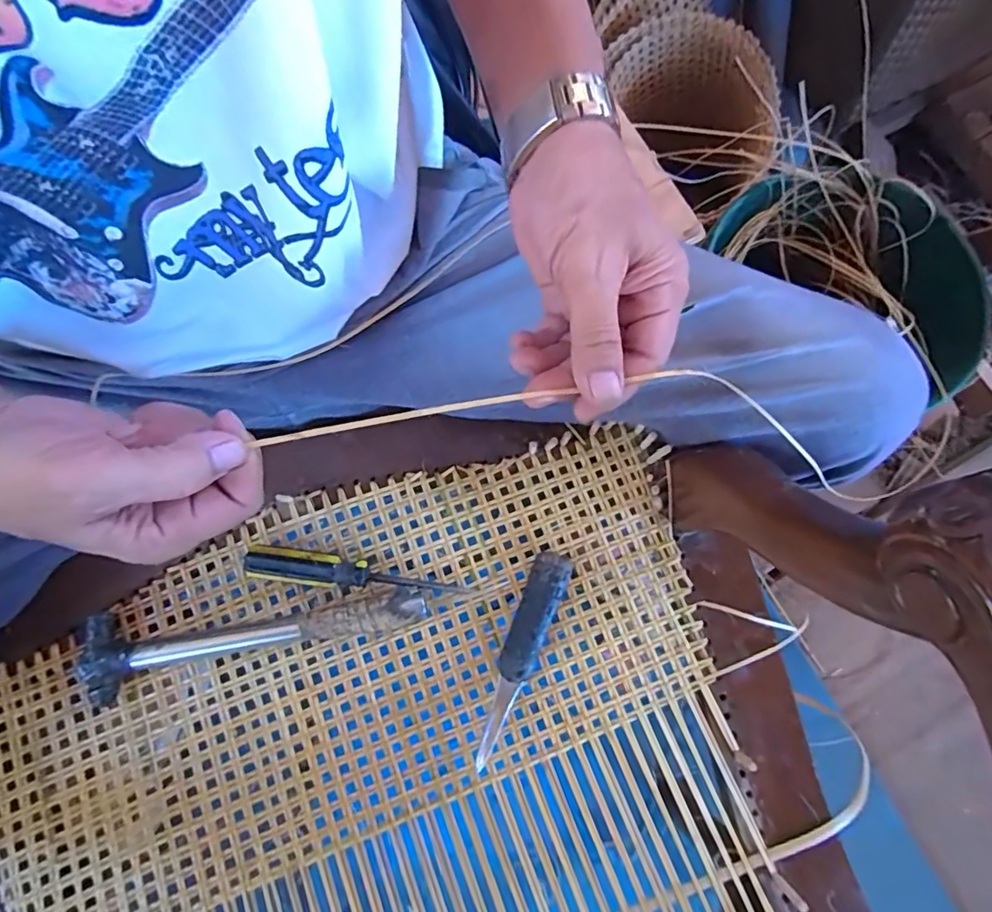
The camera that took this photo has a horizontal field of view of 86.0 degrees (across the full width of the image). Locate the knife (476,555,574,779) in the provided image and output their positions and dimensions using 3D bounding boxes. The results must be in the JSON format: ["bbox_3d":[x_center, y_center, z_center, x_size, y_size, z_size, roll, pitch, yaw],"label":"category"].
[{"bbox_3d":[0.018,0.142,0.382,0.027,0.017,0.147,21,76,4],"label":"knife"}]

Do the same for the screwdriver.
[{"bbox_3d":[-0.100,0.086,0.390,0.160,0.025,0.023,7,75,0],"label":"screwdriver"}]

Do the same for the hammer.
[{"bbox_3d":[-0.168,0.128,0.376,0.235,0.025,0.053,-7,76,-3],"label":"hammer"}]

